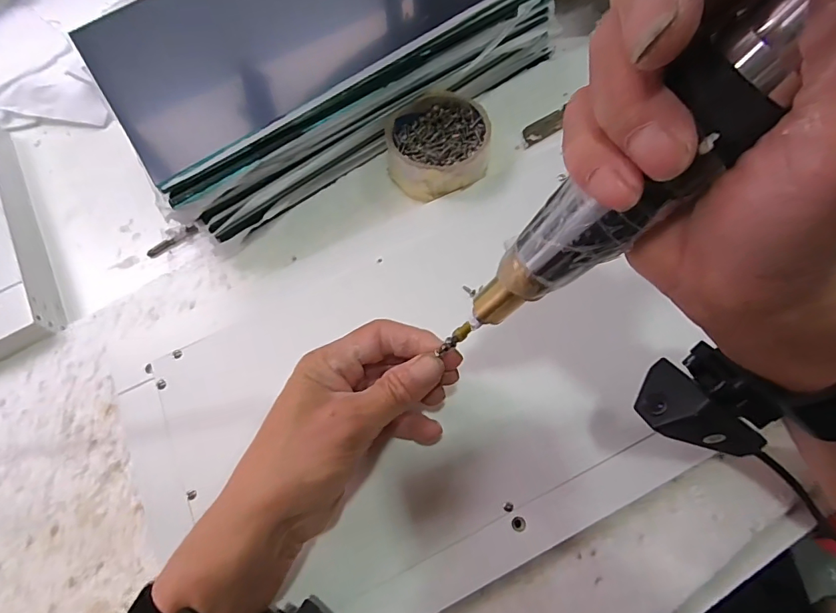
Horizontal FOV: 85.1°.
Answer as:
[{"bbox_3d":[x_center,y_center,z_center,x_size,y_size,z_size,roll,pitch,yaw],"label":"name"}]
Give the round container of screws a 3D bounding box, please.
[{"bbox_3d":[0.017,-0.135,0.381,0.083,0.036,0.088,-1,70,2],"label":"round container of screws"}]

